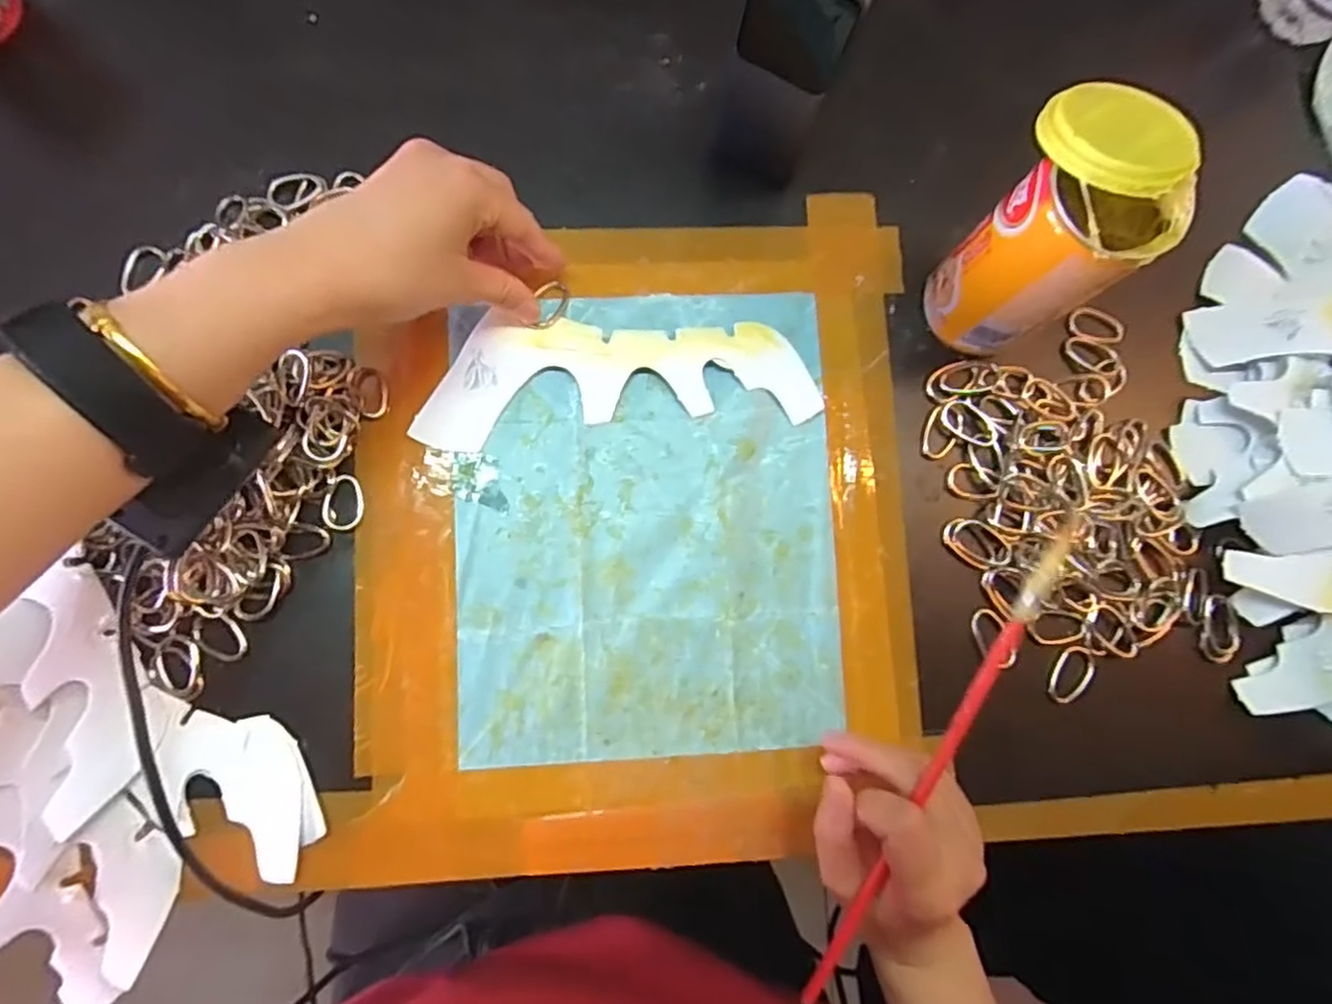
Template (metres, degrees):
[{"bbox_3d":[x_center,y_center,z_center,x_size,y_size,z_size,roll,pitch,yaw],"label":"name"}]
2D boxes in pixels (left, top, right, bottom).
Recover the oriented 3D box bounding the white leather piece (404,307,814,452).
[{"bbox_3d":[-0.026,-0.071,0.375,0.213,0.004,0.067,-6,86,-5],"label":"white leather piece"}]

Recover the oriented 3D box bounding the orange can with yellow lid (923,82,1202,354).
[{"bbox_3d":[0.185,-0.131,0.342,0.065,0.130,0.076,-41,87,-9],"label":"orange can with yellow lid"}]

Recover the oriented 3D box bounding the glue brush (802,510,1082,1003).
[{"bbox_3d":[0.114,0.120,0.291,0.007,0.008,0.252,21,104,-1],"label":"glue brush"}]

